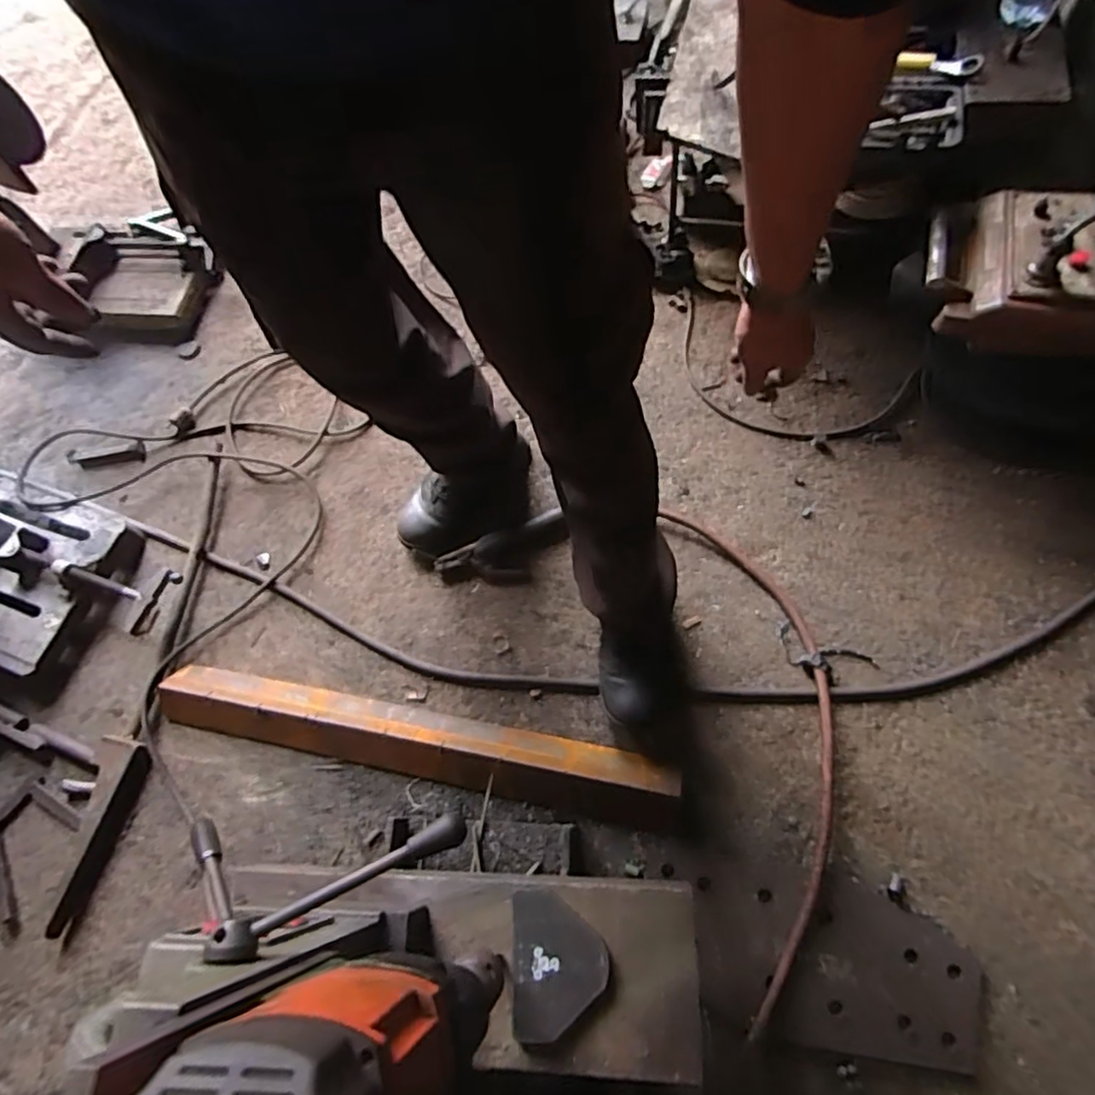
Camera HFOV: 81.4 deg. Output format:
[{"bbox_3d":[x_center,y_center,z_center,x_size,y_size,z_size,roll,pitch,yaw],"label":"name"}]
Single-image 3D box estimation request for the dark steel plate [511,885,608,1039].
[{"bbox_3d":[0.012,0.457,0.699,0.101,0.011,0.138,-5,64,8],"label":"dark steel plate"}]

